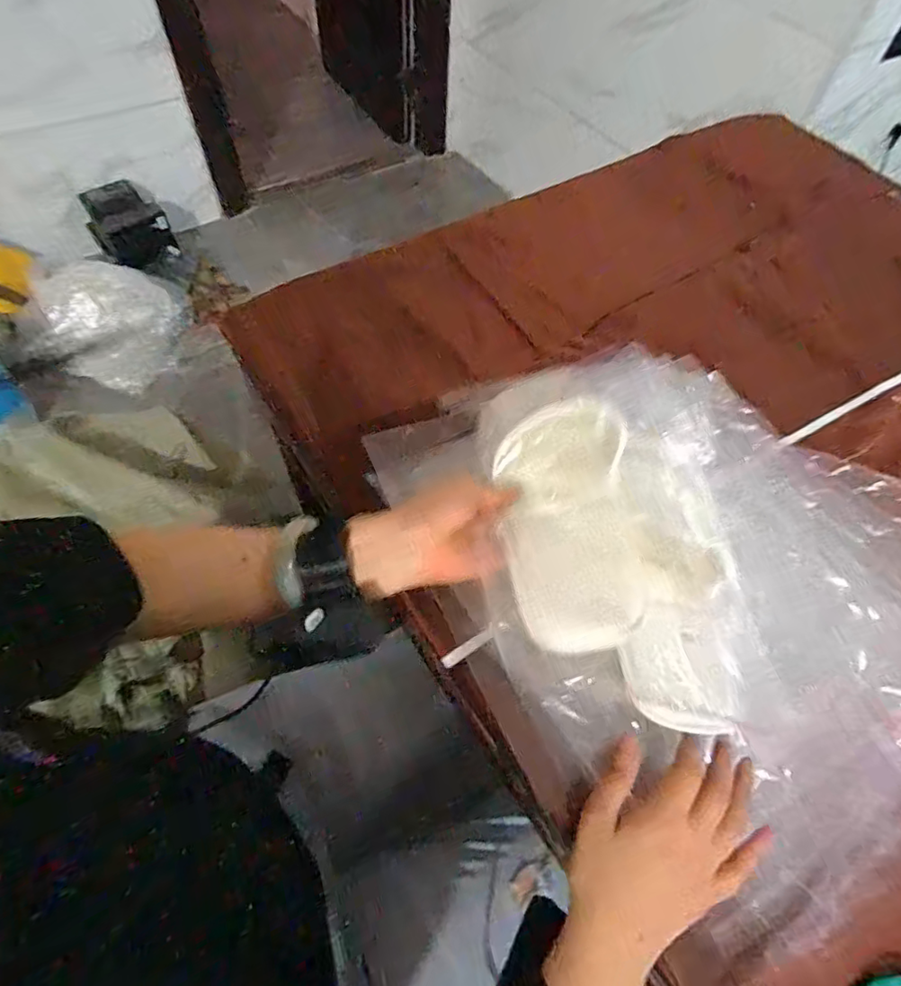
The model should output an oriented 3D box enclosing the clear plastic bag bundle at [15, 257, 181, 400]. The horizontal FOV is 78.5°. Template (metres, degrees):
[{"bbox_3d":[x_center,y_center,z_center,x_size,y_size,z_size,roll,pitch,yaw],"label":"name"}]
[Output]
[{"bbox_3d":[-0.953,-0.460,1.529,0.401,0.278,0.213,-23,62,-16],"label":"clear plastic bag bundle"}]

